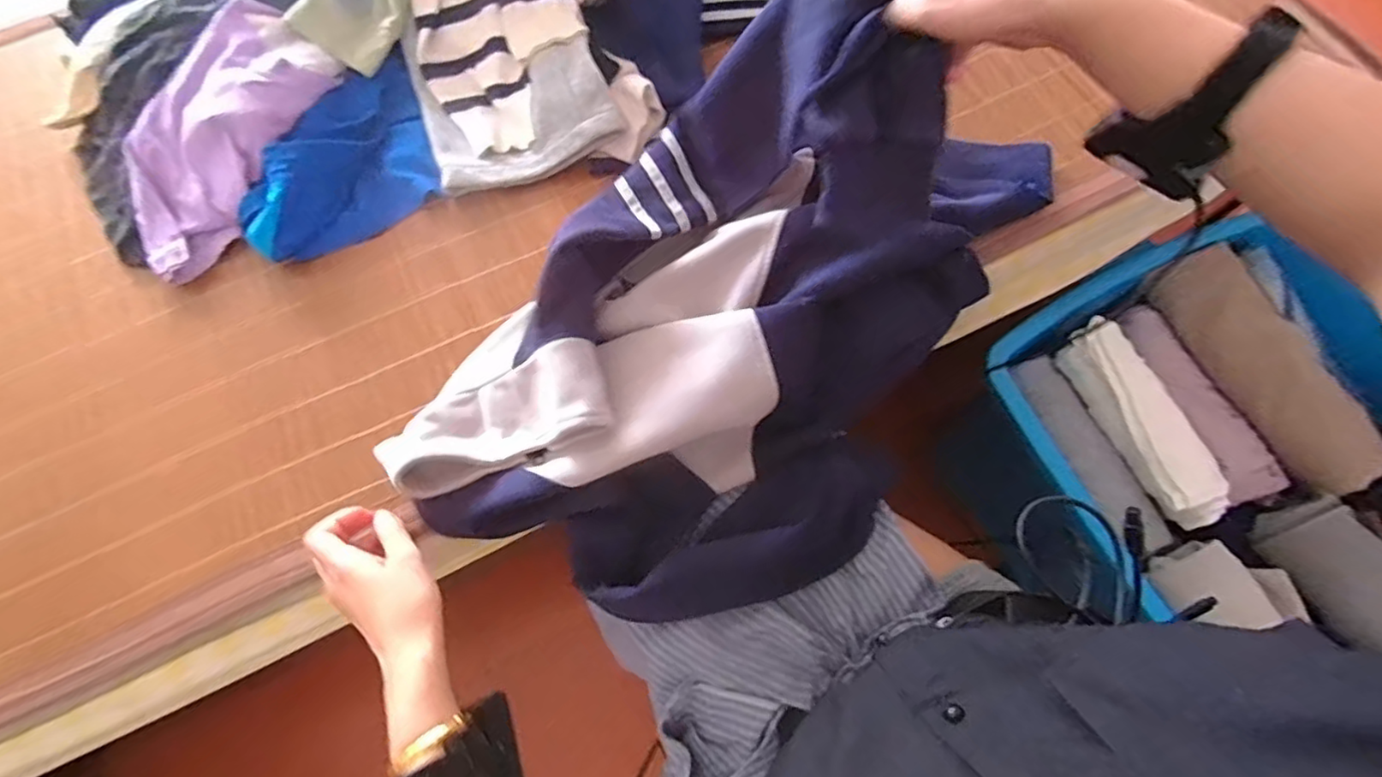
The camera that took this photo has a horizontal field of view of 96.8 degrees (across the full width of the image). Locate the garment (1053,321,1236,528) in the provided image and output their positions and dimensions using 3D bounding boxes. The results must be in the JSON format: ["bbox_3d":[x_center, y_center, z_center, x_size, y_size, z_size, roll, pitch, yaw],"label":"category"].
[{"bbox_3d":[0.494,0.034,0.665,0.072,0.057,0.229,-21,72,-5],"label":"garment"}]

